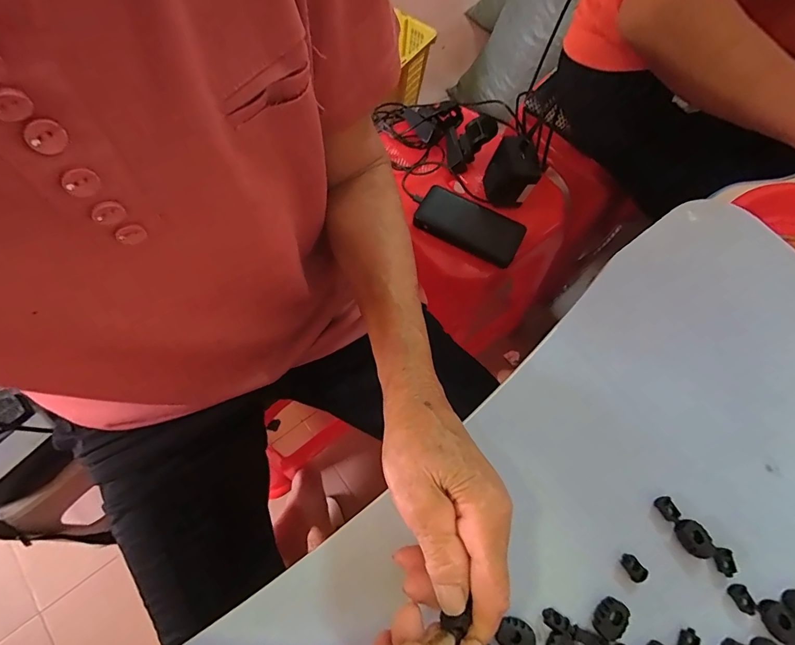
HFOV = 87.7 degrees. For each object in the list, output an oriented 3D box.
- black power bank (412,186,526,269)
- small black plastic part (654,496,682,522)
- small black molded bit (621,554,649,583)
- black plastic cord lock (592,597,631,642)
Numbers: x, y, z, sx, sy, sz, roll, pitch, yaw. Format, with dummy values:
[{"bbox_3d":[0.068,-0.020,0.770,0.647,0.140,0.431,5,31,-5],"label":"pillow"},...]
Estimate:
[{"bbox_3d":[0.104,-0.143,0.611,0.157,0.013,0.071,30,91,16],"label":"black power bank"},{"bbox_3d":[0.171,0.119,0.263,0.010,0.006,0.016,-29,73,-13],"label":"small black plastic part"},{"bbox_3d":[0.144,0.149,0.252,0.010,0.004,0.015,-29,73,-13],"label":"small black molded bit"},{"bbox_3d":[0.124,0.173,0.240,0.021,0.006,0.018,-34,74,-15],"label":"black plastic cord lock"}]

